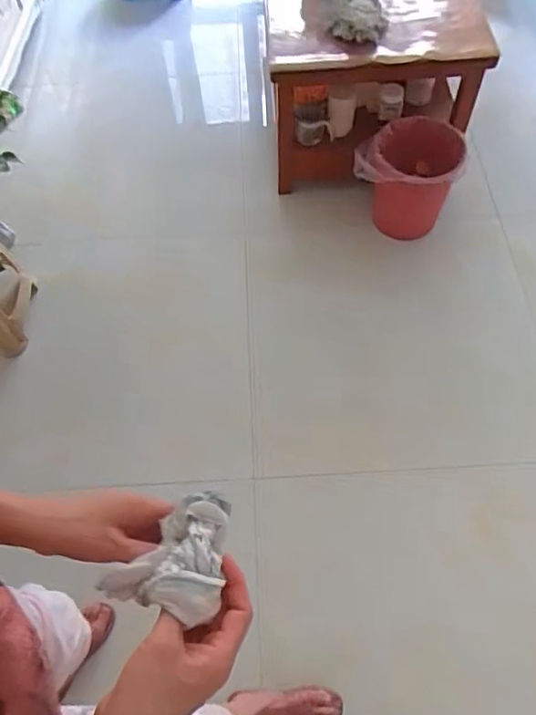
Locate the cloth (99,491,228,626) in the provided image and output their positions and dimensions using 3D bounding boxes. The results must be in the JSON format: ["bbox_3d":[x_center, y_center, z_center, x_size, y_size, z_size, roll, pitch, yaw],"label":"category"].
[{"bbox_3d":[-0.070,0.141,0.410,0.085,0.042,0.089,14,63,10],"label":"cloth"}]

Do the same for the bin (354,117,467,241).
[{"bbox_3d":[0.428,-0.547,1.703,0.306,0.305,0.245,14,63,10],"label":"bin"}]

